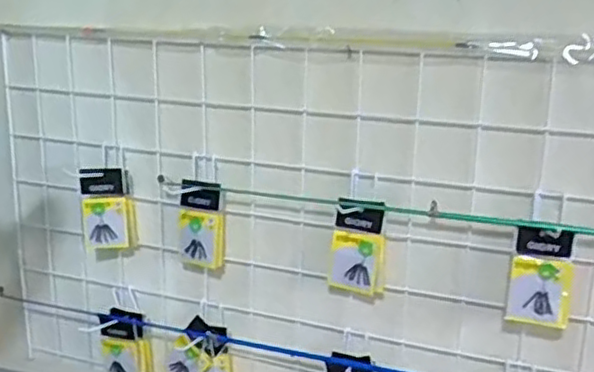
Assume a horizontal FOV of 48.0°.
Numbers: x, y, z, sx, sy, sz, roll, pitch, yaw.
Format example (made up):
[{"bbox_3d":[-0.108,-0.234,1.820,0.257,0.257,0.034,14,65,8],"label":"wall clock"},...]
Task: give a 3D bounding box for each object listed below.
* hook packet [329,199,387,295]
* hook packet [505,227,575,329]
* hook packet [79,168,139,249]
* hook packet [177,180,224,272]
[{"bbox_3d":[0.061,0.061,0.673,0.052,0.097,0.019,8,14,15],"label":"hook packet"},{"bbox_3d":[0.221,0.081,0.602,0.052,0.089,0.020,5,16,13],"label":"hook packet"},{"bbox_3d":[-0.216,0.025,0.765,0.058,0.094,0.021,-1,15,-9],"label":"hook packet"},{"bbox_3d":[-0.107,0.043,0.732,0.055,0.095,0.019,7,9,17],"label":"hook packet"}]

